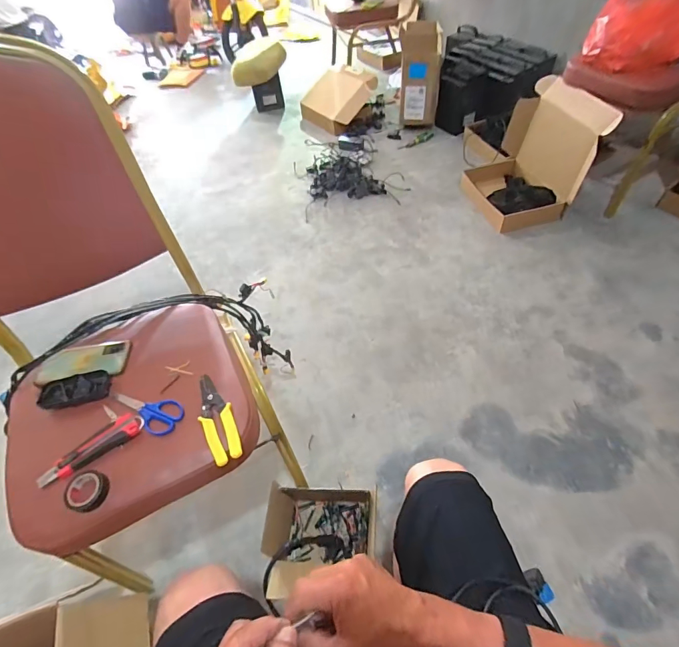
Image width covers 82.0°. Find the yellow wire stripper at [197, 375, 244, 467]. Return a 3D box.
[{"bbox_3d":[-0.197,0.147,0.628,0.049,0.007,0.162,-20,52,-10],"label":"yellow wire stripper"}]

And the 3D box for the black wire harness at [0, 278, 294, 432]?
[{"bbox_3d":[-0.373,0.061,0.839,0.548,0.236,0.218,-19,51,-37],"label":"black wire harness"}]

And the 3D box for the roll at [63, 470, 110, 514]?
[{"bbox_3d":[-0.366,0.240,0.563,0.061,0.018,0.056,-3,51,4],"label":"roll"}]

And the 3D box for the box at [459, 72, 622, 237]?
[{"bbox_3d":[0.705,-0.648,1.501,0.330,0.387,0.432,-15,54,-6],"label":"box"}]

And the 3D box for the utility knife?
[{"bbox_3d":[-0.384,0.195,0.604,0.157,0.015,0.038,-33,55,-20],"label":"utility knife"}]

